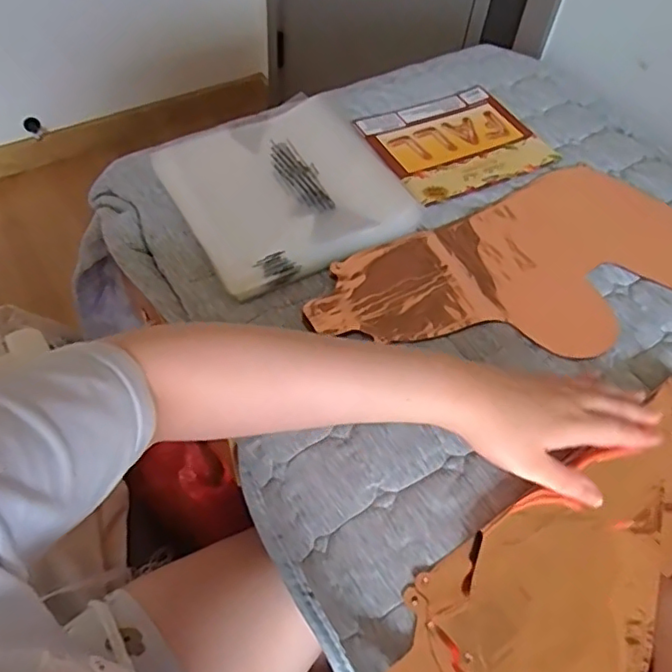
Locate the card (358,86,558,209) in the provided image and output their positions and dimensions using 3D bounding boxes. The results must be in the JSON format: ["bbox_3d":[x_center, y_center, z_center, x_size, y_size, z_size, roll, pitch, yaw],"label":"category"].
[{"bbox_3d":[0.142,-0.231,0.696,0.194,0.006,0.162,-22,60,-19],"label":"card"}]

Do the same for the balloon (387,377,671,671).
[{"bbox_3d":[0.228,0.139,0.426,0.439,0.030,0.131,-27,61,-22],"label":"balloon"}]

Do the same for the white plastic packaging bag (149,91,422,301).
[{"bbox_3d":[-0.049,-0.162,0.613,0.227,0.025,0.230,-23,59,-20],"label":"white plastic packaging bag"}]

